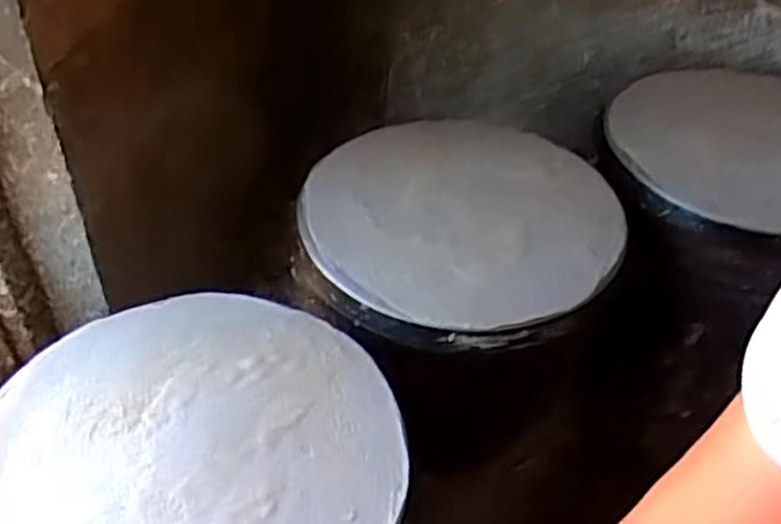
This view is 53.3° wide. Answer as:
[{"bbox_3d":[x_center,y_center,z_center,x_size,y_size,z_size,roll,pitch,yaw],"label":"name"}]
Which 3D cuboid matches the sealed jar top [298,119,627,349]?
[{"bbox_3d":[0.080,-0.052,0.883,0.340,0.051,0.353,4,40,-3],"label":"sealed jar top"}]

